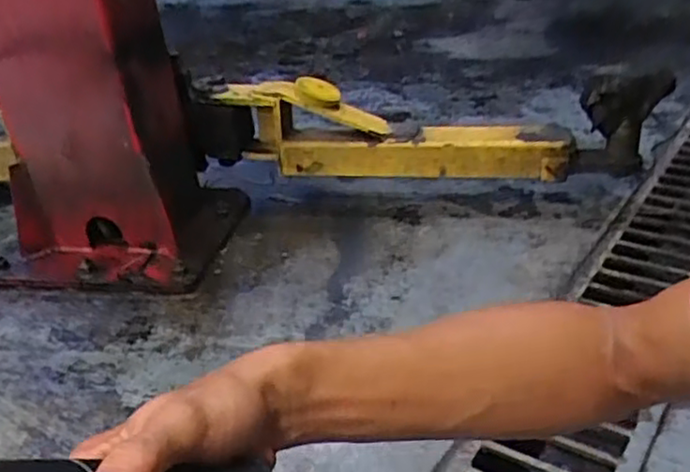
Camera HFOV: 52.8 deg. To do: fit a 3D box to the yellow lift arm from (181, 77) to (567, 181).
[{"bbox_3d":[0.089,-0.205,1.493,0.762,0.176,0.133,8,32,-6],"label":"yellow lift arm"}]

